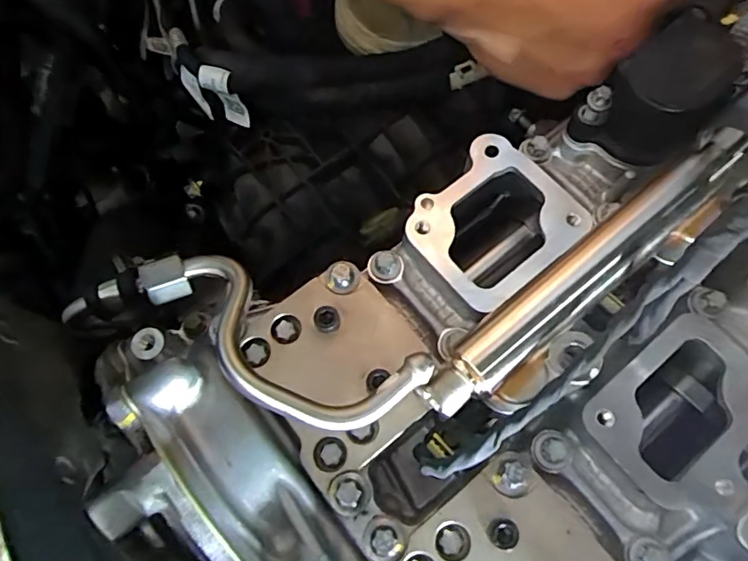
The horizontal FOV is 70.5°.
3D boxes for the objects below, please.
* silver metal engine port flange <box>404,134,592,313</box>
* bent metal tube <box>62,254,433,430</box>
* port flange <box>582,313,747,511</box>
[{"bbox_3d":[0.048,-0.026,0.220,0.064,0.004,0.059,-37,72,-15],"label":"silver metal engine port flange"},{"bbox_3d":[-0.046,0.019,0.188,0.129,0.031,0.040,24,69,10],"label":"bent metal tube"},{"bbox_3d":[0.116,0.048,0.191,0.067,0.004,0.055,-38,72,-15],"label":"port flange"}]

